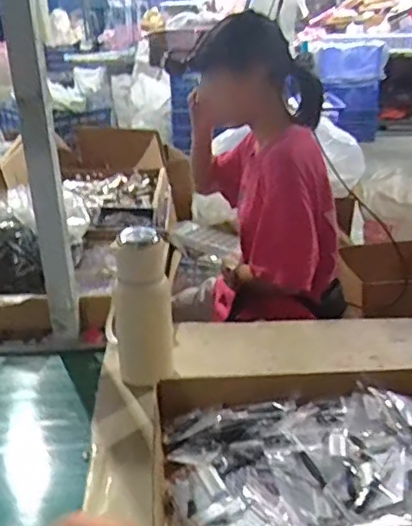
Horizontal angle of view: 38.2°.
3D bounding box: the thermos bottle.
[{"bbox_3d":[-0.096,0.062,0.873,0.088,0.229,0.083,-5,25,-10],"label":"thermos bottle"}]

